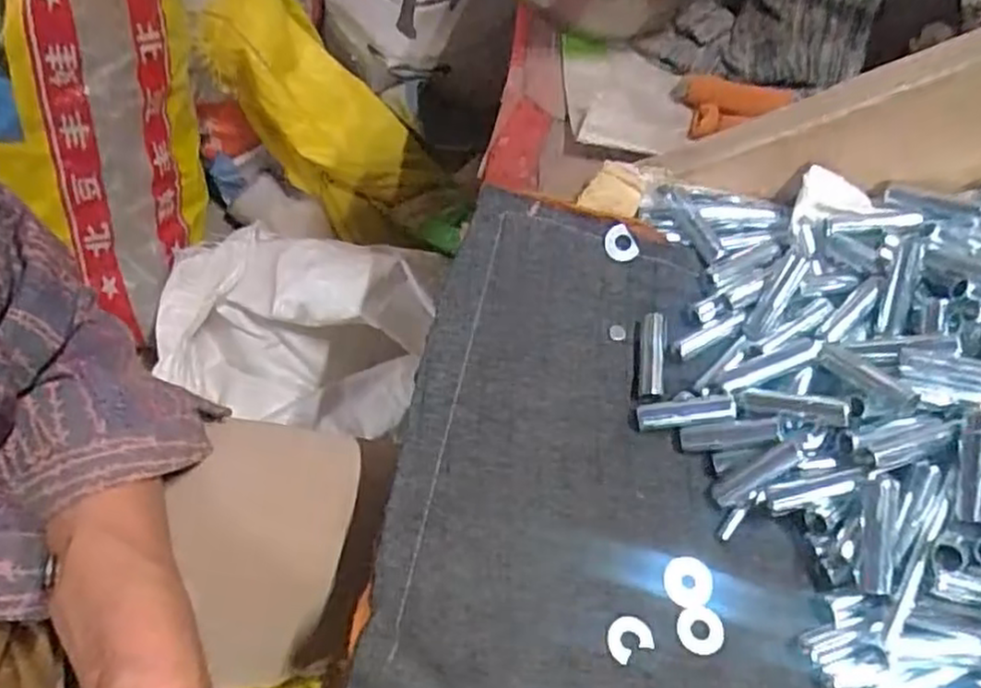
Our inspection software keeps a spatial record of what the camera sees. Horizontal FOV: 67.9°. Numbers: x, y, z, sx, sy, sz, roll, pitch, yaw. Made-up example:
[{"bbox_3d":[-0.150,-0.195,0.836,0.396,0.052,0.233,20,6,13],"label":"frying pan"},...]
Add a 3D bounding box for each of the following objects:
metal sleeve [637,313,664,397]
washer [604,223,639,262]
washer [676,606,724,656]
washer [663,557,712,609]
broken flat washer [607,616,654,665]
[{"bbox_3d":[0.079,0.006,0.358,0.011,0.008,0.041,4,76,3],"label":"metal sleeve"},{"bbox_3d":[0.067,-0.051,0.375,0.015,0.004,0.020,-31,108,3],"label":"washer"},{"bbox_3d":[0.086,0.117,0.297,0.019,0.004,0.018,1,62,-1],"label":"washer"},{"bbox_3d":[0.084,0.101,0.308,0.020,0.004,0.020,1,62,-1],"label":"washer"},{"bbox_3d":[0.056,0.119,0.294,0.018,0.004,0.015,-27,66,-13],"label":"broken flat washer"}]

